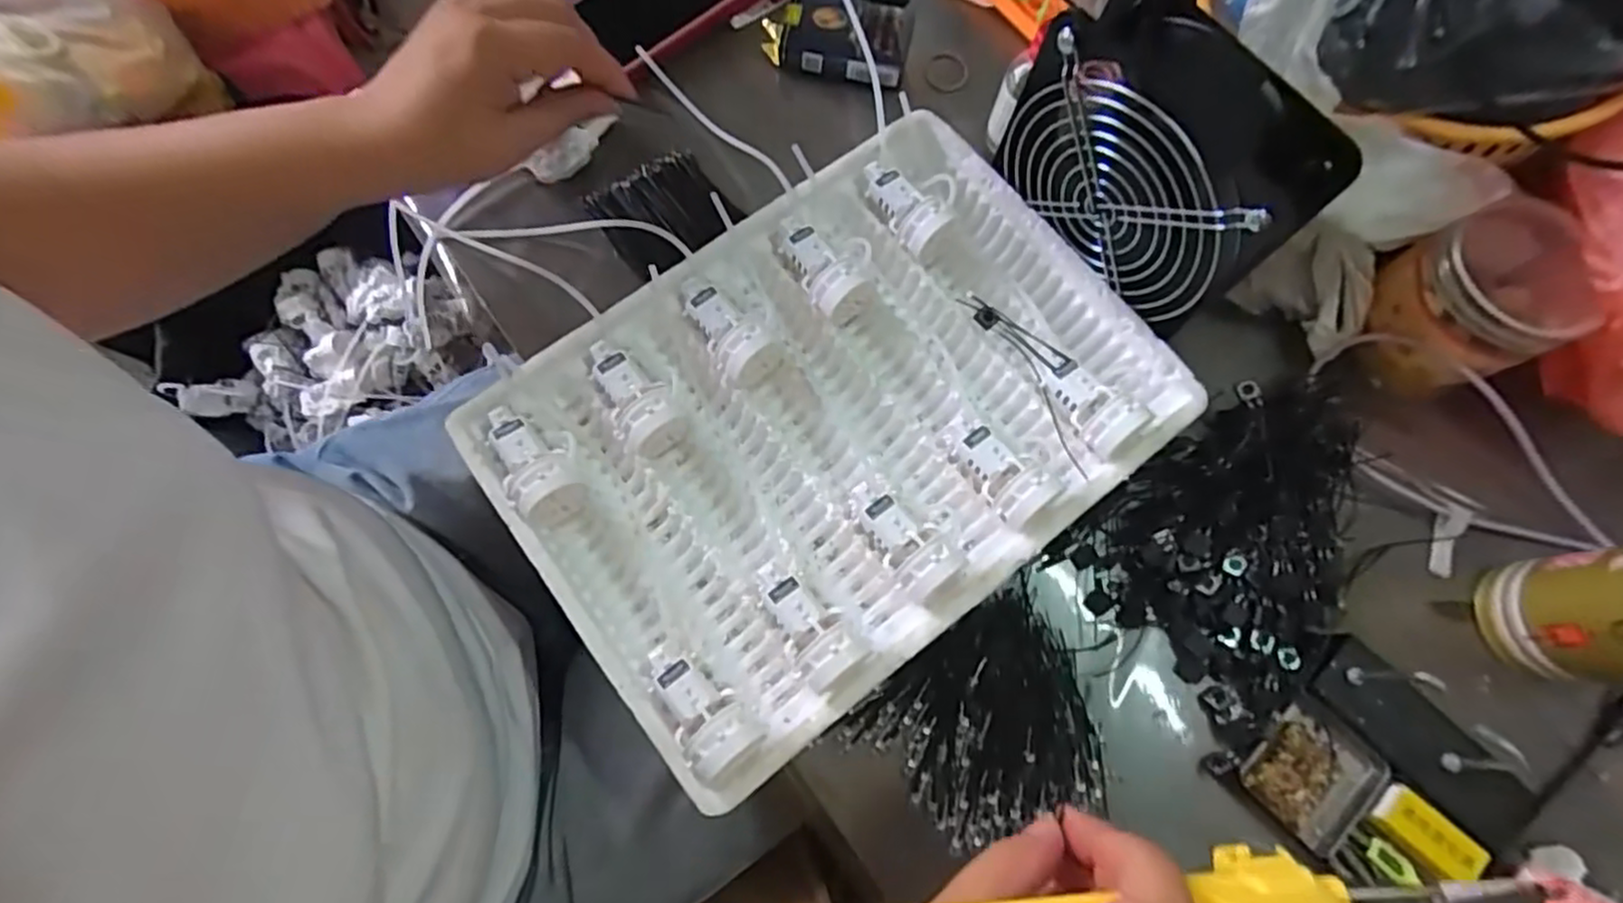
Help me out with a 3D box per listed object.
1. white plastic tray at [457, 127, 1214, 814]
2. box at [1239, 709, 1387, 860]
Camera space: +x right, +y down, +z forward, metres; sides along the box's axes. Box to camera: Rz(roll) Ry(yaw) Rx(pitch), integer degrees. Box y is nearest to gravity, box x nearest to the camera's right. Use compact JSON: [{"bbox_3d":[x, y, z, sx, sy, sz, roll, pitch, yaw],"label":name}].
[{"bbox_3d":[0.013,-0.018,0.397,0.339,0.050,0.245,-38,78,-12],"label":"white plastic tray"},{"bbox_3d":[0.259,0.168,0.374,0.061,0.012,0.052,-43,79,-13],"label":"box"}]

